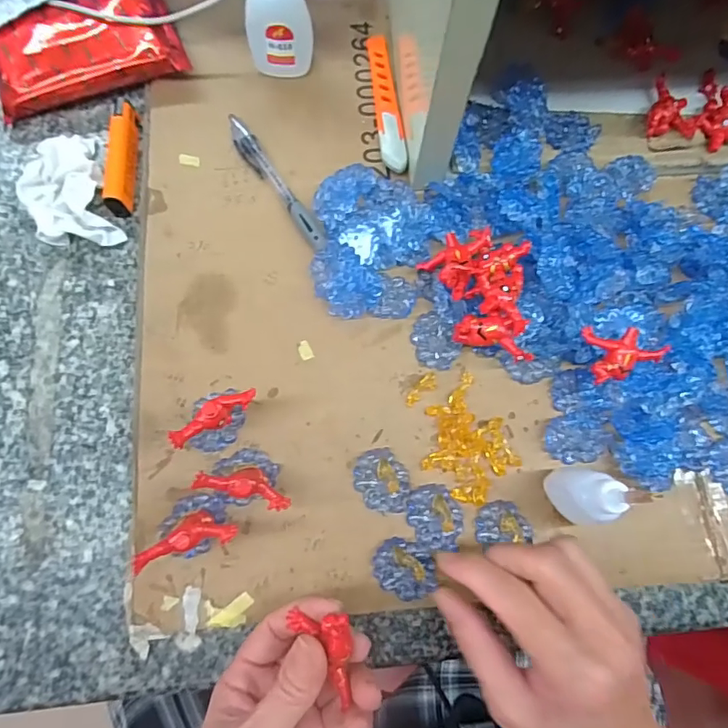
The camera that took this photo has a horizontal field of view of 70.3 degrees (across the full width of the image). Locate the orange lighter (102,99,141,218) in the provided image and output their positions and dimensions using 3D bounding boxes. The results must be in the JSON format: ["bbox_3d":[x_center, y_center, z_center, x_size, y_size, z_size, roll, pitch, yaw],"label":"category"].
[{"bbox_3d":[-0.168,-0.145,0.357,0.013,0.017,0.081,0,76,-1],"label":"orange lighter"}]

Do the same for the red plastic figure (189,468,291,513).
[{"bbox_3d":[-0.062,0.067,0.284,0.047,0.052,0.017,17,77,3],"label":"red plastic figure"}]

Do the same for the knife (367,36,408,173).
[{"bbox_3d":[0.016,-0.194,0.380,0.017,0.012,0.120,-6,77,-3],"label":"knife"}]

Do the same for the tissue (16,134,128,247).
[{"bbox_3d":[-0.202,-0.115,0.350,0.054,0.024,0.088,-20,78,-6],"label":"tissue"}]

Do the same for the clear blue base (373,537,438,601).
[{"bbox_3d":[0.024,0.118,0.297,0.036,0.010,0.030,26,77,5],"label":"clear blue base"}]

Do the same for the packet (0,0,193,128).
[{"bbox_3d":[-0.204,-0.240,0.378,0.130,0.025,0.097,-17,77,-5],"label":"packet"}]

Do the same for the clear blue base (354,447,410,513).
[{"bbox_3d":[0.012,0.070,0.309,0.030,0.009,0.038,-31,79,-8],"label":"clear blue base"}]

